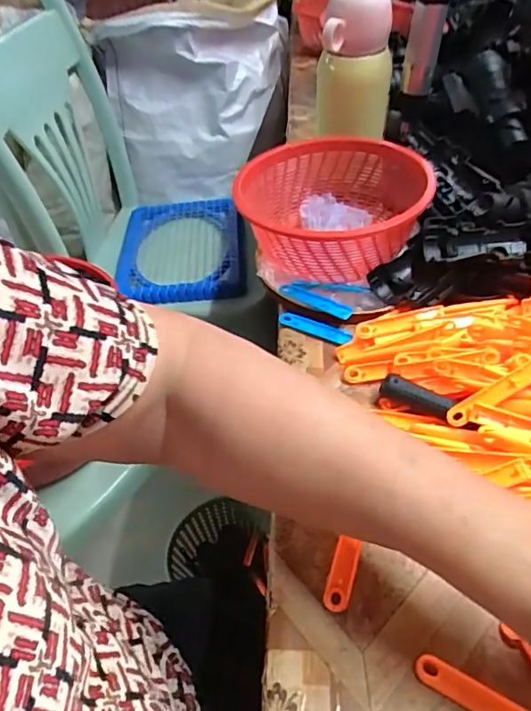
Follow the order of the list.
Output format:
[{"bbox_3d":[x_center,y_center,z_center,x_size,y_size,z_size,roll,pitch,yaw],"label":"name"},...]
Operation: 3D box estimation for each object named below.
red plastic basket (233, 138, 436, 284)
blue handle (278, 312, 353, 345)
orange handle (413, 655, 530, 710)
[{"bbox_3d":[0.066,-0.149,0.531,0.175,0.073,0.188,8,47,14],"label":"red plastic basket"},{"bbox_3d":[0.045,-0.025,0.480,0.071,0.008,0.013,21,51,24],"label":"blue handle"},{"bbox_3d":[0.114,0.177,0.270,0.076,0.005,0.015,21,51,24],"label":"orange handle"}]

